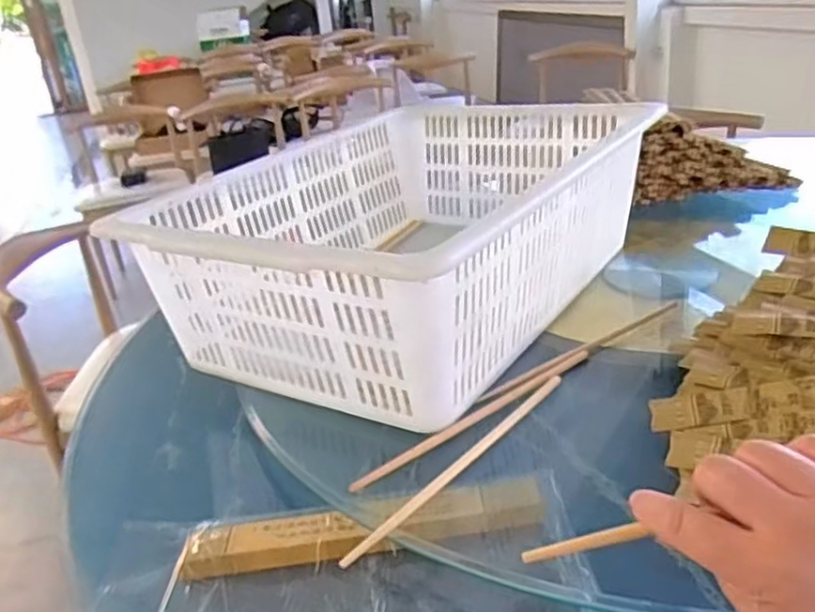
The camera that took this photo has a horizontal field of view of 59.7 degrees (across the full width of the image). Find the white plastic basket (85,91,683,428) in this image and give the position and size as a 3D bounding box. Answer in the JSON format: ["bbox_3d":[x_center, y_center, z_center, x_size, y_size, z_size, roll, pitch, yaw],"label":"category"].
[{"bbox_3d":[0.014,-0.070,0.720,0.349,0.166,0.463,13,31,35],"label":"white plastic basket"}]

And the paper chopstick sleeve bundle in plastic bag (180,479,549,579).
[{"bbox_3d":[-0.030,0.156,0.501,0.251,0.019,0.058,-5,25,3],"label":"paper chopstick sleeve bundle in plastic bag"}]

